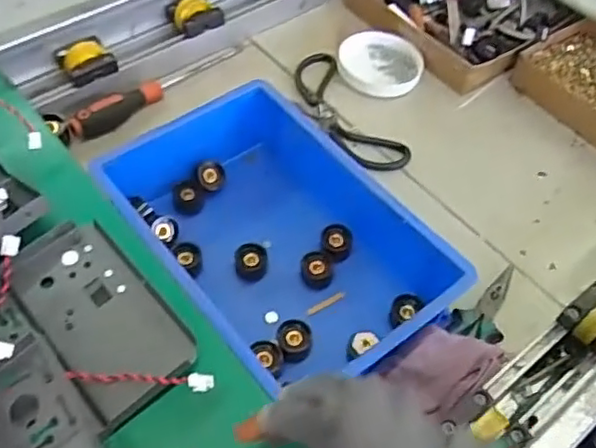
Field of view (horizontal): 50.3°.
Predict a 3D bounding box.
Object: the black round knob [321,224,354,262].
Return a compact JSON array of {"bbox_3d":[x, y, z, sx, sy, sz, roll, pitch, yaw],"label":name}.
[{"bbox_3d":[0.036,0.018,0.608,0.032,0.018,0.034,2,54,-2],"label":"black round knob"}]

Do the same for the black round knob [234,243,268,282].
[{"bbox_3d":[-0.044,0.035,0.593,0.030,0.025,0.026,-1,54,-4],"label":"black round knob"}]

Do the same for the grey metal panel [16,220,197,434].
[{"bbox_3d":[-0.147,0.064,0.466,0.080,0.022,0.163,-32,63,-24],"label":"grey metal panel"}]

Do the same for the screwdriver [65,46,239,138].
[{"bbox_3d":[-0.155,-0.159,0.728,0.235,0.030,0.031,-36,63,-25],"label":"screwdriver"}]

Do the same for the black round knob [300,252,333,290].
[{"bbox_3d":[0.018,0.043,0.593,0.026,0.020,0.030,-19,57,-16],"label":"black round knob"}]

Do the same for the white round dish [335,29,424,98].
[{"bbox_3d":[0.102,-0.199,0.788,0.103,0.026,0.087,15,54,7],"label":"white round dish"}]

